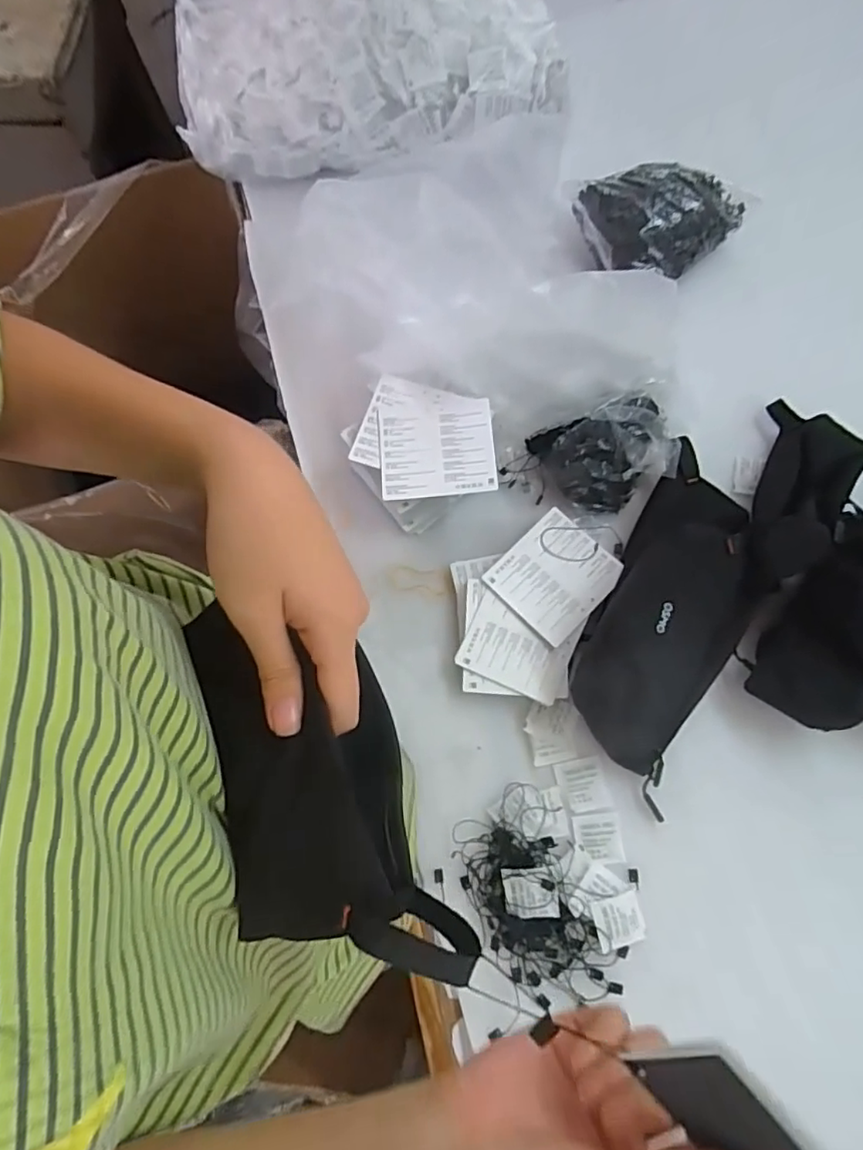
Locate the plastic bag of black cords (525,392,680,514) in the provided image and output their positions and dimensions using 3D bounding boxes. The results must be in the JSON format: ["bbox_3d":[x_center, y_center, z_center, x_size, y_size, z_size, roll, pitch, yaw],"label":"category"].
[{"bbox_3d":[0.162,-0.110,0.549,0.123,0.079,0.086,-15,74,-2],"label":"plastic bag of black cords"}]

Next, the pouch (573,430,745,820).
[{"bbox_3d":[0.209,0.030,0.509,0.123,0.083,0.287,29,77,9],"label":"pouch"}]

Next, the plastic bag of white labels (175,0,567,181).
[{"bbox_3d":[-0.080,-0.595,0.659,0.411,0.099,0.318,-6,74,0],"label":"plastic bag of white labels"}]

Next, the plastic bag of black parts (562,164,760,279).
[{"bbox_3d":[0.238,-0.368,0.619,0.178,0.044,0.113,-16,75,-3],"label":"plastic bag of black parts"}]

